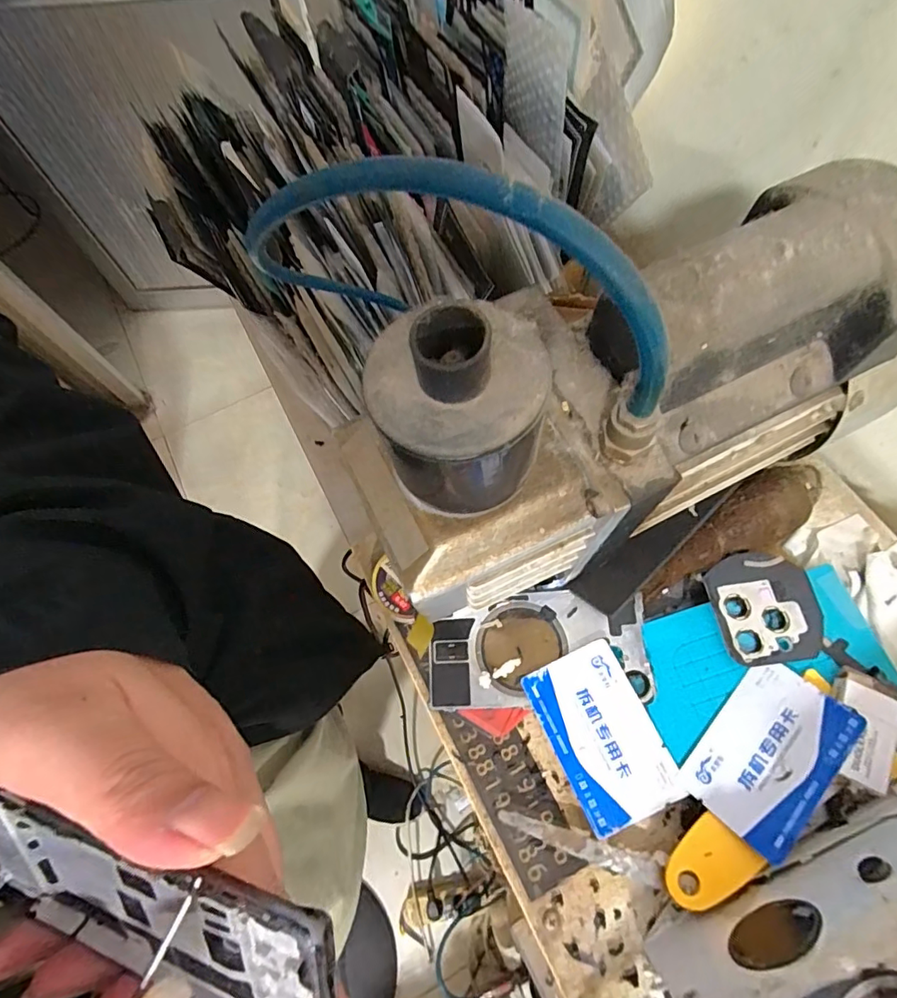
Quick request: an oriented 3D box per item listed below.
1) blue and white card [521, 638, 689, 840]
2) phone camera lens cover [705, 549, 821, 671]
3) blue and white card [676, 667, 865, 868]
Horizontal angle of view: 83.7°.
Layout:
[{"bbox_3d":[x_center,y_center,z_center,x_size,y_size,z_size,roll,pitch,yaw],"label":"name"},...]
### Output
[{"bbox_3d":[0.082,0.127,0.271,0.054,0.004,0.085,-28,71,4],"label":"blue and white card"},{"bbox_3d":[0.181,0.061,0.286,0.057,0.005,0.061,-10,69,-2],"label":"phone camera lens cover"},{"bbox_3d":[0.164,0.129,0.256,0.051,0.004,0.084,37,76,29],"label":"blue and white card"}]

